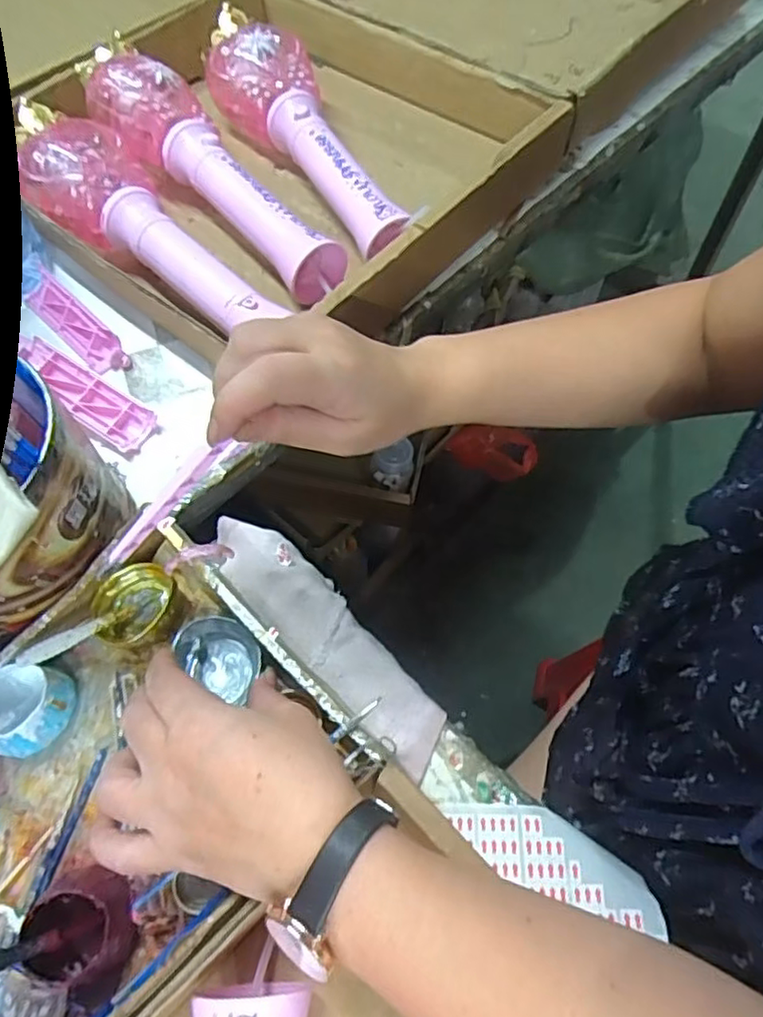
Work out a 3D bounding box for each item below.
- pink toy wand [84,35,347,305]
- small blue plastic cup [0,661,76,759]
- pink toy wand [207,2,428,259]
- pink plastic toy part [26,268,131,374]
[{"bbox_3d":[-0.146,-0.271,0.516,0.079,0.072,0.294,-33,66,-15],"label":"pink toy wand"},{"bbox_3d":[-0.189,0.104,0.338,0.044,0.036,0.042,-1,62,2],"label":"small blue plastic cup"},{"bbox_3d":[-0.064,-0.309,0.535,0.085,0.070,0.305,-25,64,-12],"label":"pink toy wand"},{"bbox_3d":[-0.232,-0.140,0.488,0.111,0.009,0.036,42,113,17],"label":"pink plastic toy part"}]

